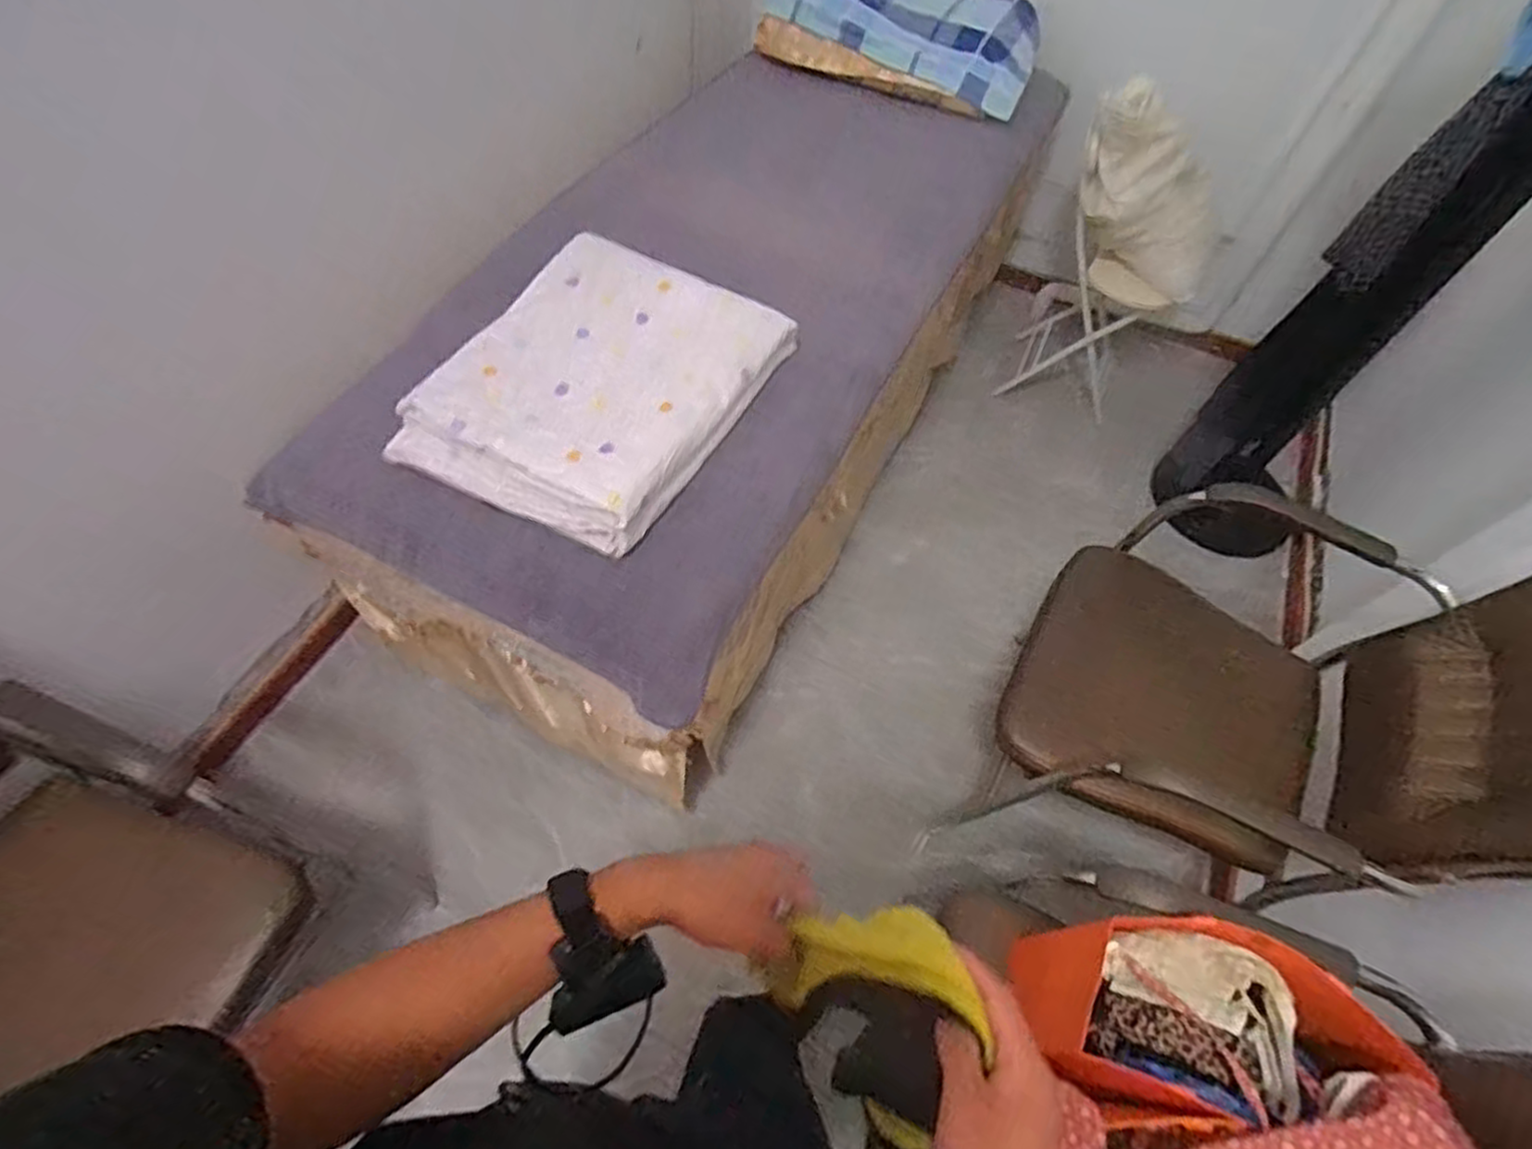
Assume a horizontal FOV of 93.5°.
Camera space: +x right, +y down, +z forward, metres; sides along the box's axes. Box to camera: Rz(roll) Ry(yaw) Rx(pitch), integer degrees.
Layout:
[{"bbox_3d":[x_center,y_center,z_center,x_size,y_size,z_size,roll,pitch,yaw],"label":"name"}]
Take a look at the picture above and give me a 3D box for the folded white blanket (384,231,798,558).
[{"bbox_3d":[-0.248,-0.290,1.086,0.401,0.095,0.487,26,60,12],"label":"folded white blanket"}]

